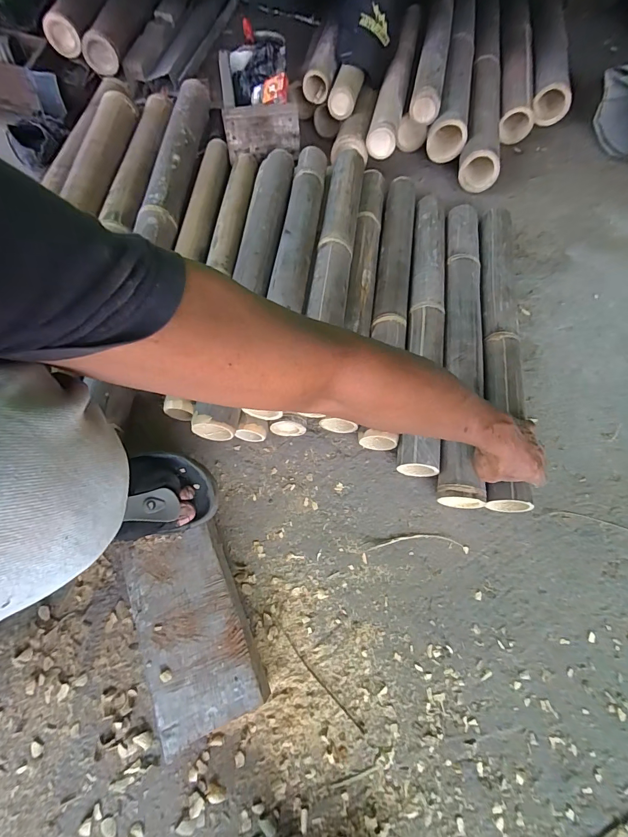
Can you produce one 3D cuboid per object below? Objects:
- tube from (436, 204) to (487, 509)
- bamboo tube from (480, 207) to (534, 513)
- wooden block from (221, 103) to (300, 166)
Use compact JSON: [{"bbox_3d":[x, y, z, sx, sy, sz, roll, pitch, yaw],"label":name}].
[{"bbox_3d":[0.259,-0.162,0.656,0.077,0.078,0.632,8,68,4],"label":"tube"},{"bbox_3d":[0.331,-0.154,0.655,0.070,0.057,0.629,9,66,4],"label":"bamboo tube"},{"bbox_3d":[-0.118,-0.650,0.833,0.169,0.092,0.047,-12,63,-6],"label":"wooden block"}]

